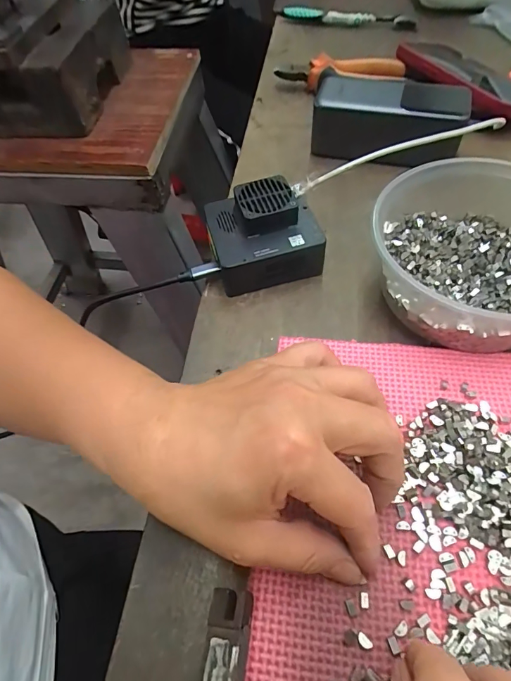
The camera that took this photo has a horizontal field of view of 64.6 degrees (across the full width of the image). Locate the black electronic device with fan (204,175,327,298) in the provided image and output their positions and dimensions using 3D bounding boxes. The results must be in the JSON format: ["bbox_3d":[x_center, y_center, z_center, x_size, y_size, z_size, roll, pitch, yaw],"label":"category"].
[{"bbox_3d":[0.006,-0.079,0.305,0.081,0.049,0.071,-14,57,-6],"label":"black electronic device with fan"}]

